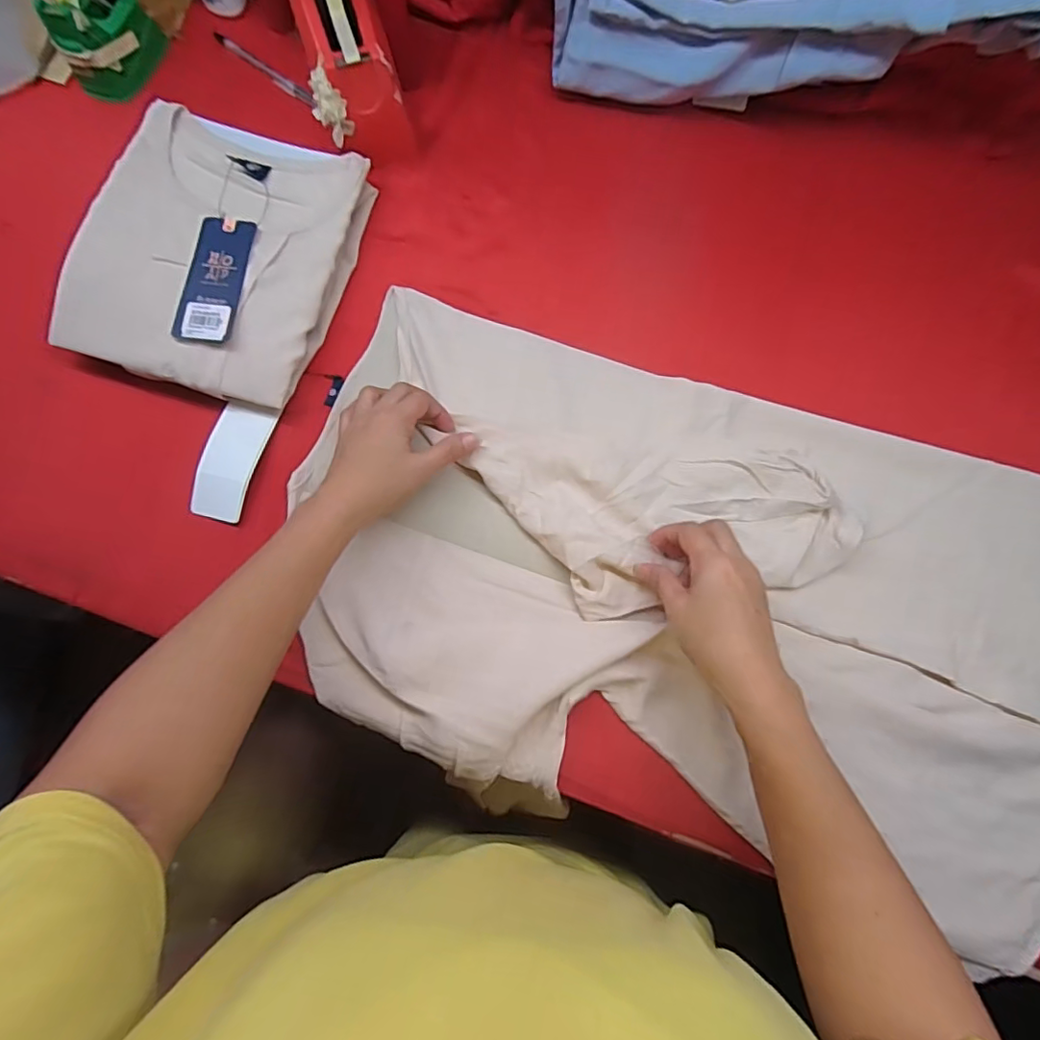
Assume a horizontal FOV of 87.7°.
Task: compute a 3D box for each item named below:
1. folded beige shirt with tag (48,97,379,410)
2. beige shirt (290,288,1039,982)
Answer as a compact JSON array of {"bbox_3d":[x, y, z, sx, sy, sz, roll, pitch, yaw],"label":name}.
[{"bbox_3d":[-0.267,-0.237,0.484,0.204,0.053,0.252,15,78,4],"label":"folded beige shirt with tag"},{"bbox_3d":[0.143,0.057,0.430,0.669,0.029,0.357,18,79,4],"label":"beige shirt"}]

